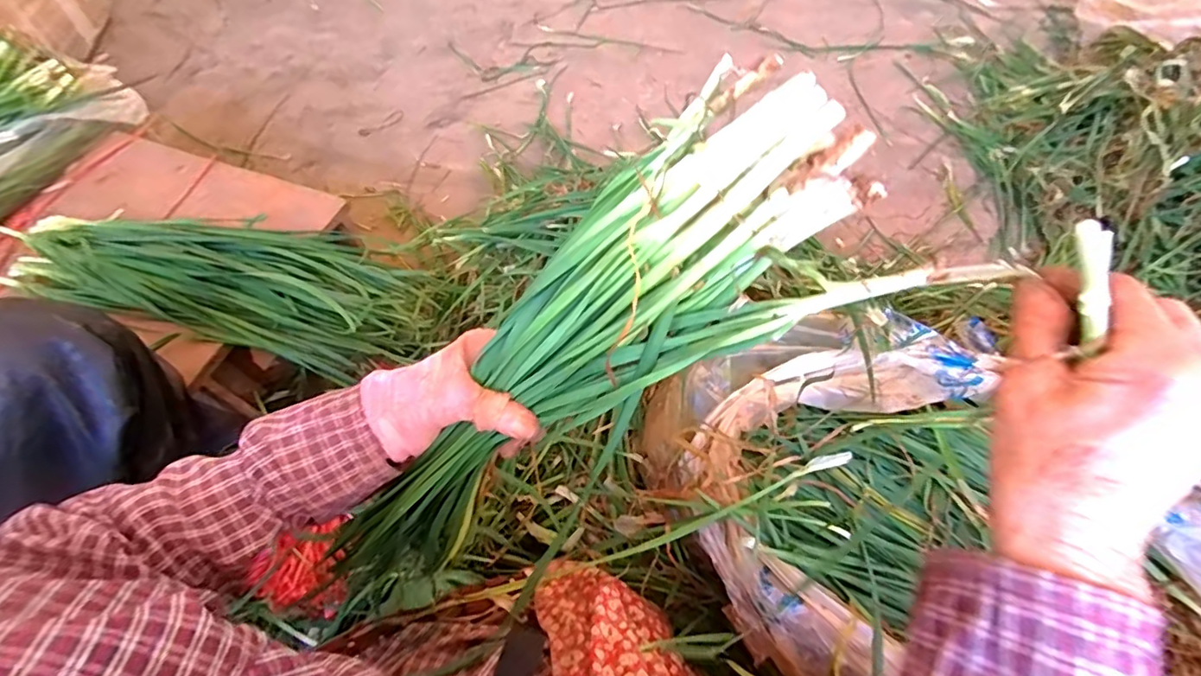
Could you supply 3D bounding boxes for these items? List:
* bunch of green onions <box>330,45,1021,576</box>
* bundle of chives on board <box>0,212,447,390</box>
[{"bbox_3d":[-0.026,0.044,0.343,0.444,0.081,0.130,-43,63,27],"label":"bunch of green onions"},{"bbox_3d":[-0.481,-0.084,0.696,0.523,0.086,0.185,13,62,8],"label":"bundle of chives on board"}]

